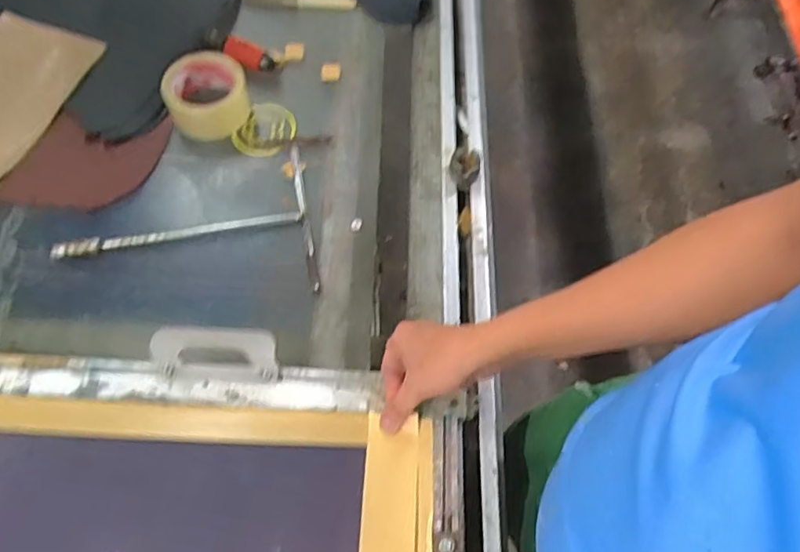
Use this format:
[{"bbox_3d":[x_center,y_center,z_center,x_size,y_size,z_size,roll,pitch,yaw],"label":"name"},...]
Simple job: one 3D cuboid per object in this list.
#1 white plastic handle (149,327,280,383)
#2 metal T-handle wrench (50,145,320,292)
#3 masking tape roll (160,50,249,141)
[{"bbox_3d":[-0.180,0.076,0.568,0.118,0.014,0.052,3,108,1],"label":"white plastic handle"},{"bbox_3d":[-0.245,-0.054,0.665,0.279,0.014,0.180,-9,64,-8],"label":"metal T-handle wrench"},{"bbox_3d":[-0.245,-0.230,0.740,0.099,0.055,0.097,1,64,-3],"label":"masking tape roll"}]

